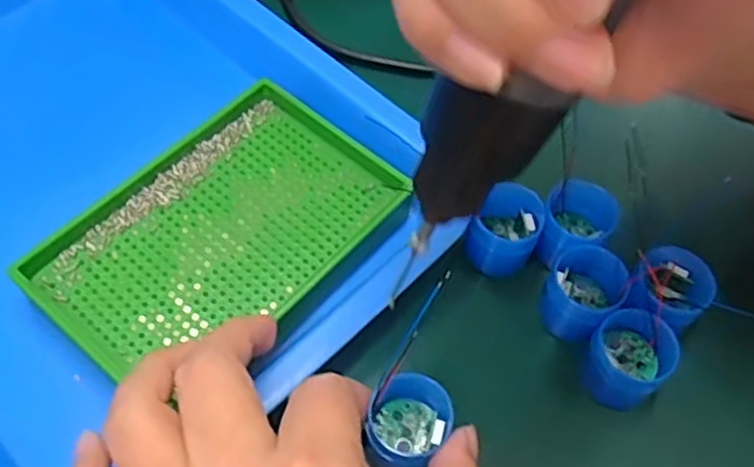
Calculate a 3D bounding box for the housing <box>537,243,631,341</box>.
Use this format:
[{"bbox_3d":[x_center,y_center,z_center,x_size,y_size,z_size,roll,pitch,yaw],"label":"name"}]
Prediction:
[{"bbox_3d":[0.081,0.025,0.287,0.028,0.032,0.029,2,58,-3],"label":"housing"}]

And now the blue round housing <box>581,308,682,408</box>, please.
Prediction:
[{"bbox_3d":[0.095,0.049,0.275,0.030,0.033,0.029,2,58,-3],"label":"blue round housing"}]

